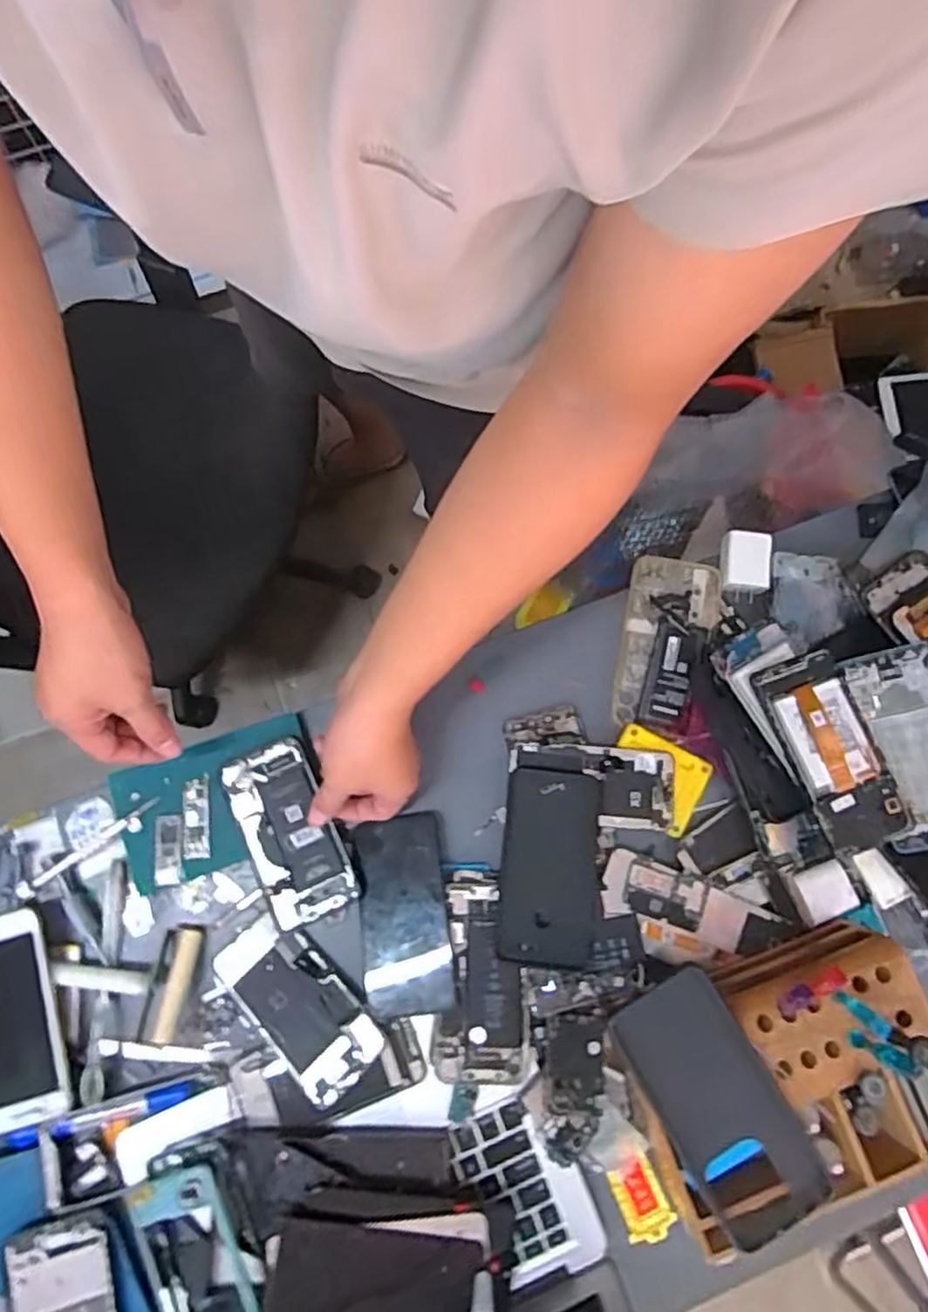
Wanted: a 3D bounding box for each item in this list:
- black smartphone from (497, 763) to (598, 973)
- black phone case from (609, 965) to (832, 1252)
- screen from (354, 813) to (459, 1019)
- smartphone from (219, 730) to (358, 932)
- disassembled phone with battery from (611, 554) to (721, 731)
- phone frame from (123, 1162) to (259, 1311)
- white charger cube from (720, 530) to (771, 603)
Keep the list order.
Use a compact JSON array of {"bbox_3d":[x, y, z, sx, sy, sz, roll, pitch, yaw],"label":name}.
[{"bbox_3d":[0.071,0.177,0.583,0.080,0.016,0.154,6,80,0],"label":"black smartphone"},{"bbox_3d":[0.169,0.300,0.462,0.078,0.014,0.168,-28,82,-6],"label":"black phone case"},{"bbox_3d":[-0.052,0.213,0.570,0.074,0.011,0.151,-11,74,9],"label":"screen"},{"bbox_3d":[-0.146,0.146,0.574,0.073,0.008,0.145,-23,81,-5],"label":"smartphone"},{"bbox_3d":[0.184,-0.013,0.628,0.078,0.015,0.157,11,80,1],"label":"disassembled phone with battery"},{"bbox_3d":[-0.192,0.466,0.507,0.080,0.009,0.167,-27,82,9],"label":"phone frame"},{"bbox_3d":[0.256,-0.084,0.633,0.040,0.019,0.061,4,80,-1],"label":"white charger cube"}]

